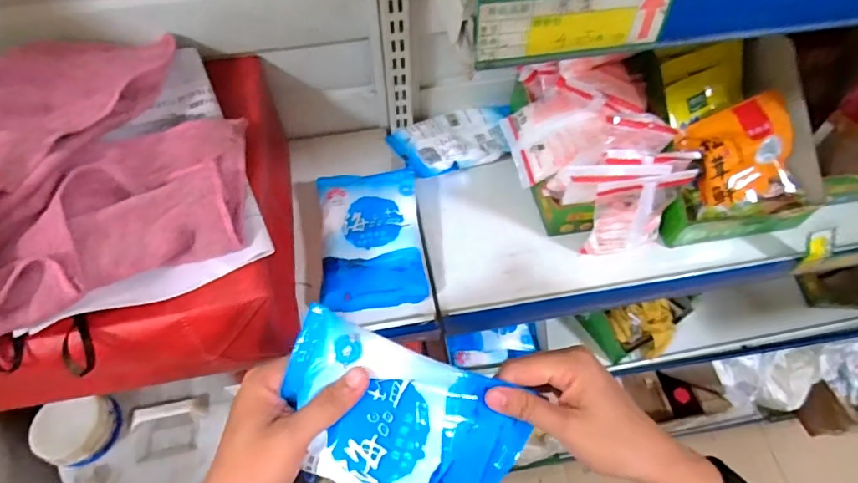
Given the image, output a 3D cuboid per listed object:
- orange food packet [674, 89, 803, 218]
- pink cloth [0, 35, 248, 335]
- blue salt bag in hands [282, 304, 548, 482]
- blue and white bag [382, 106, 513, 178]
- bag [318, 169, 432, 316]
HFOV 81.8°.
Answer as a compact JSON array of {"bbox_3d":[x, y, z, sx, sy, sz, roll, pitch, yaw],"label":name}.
[{"bbox_3d":[0.357,-0.095,0.567,0.115,0.029,0.125,-13,95,11],"label":"orange food packet"},{"bbox_3d":[-0.301,-0.074,0.411,0.270,0.058,0.273,-18,63,-32],"label":"pink cloth"},{"bbox_3d":[-0.018,0.123,0.335,0.176,0.021,0.098,31,77,-12],"label":"blue salt bag in hands"},{"bbox_3d":[0.036,-0.130,0.651,0.158,0.033,0.100,-14,61,-8],"label":"blue and white bag"},{"bbox_3d":[-0.067,-0.003,0.577,0.111,0.049,0.169,-6,61,-3],"label":"bag"}]

